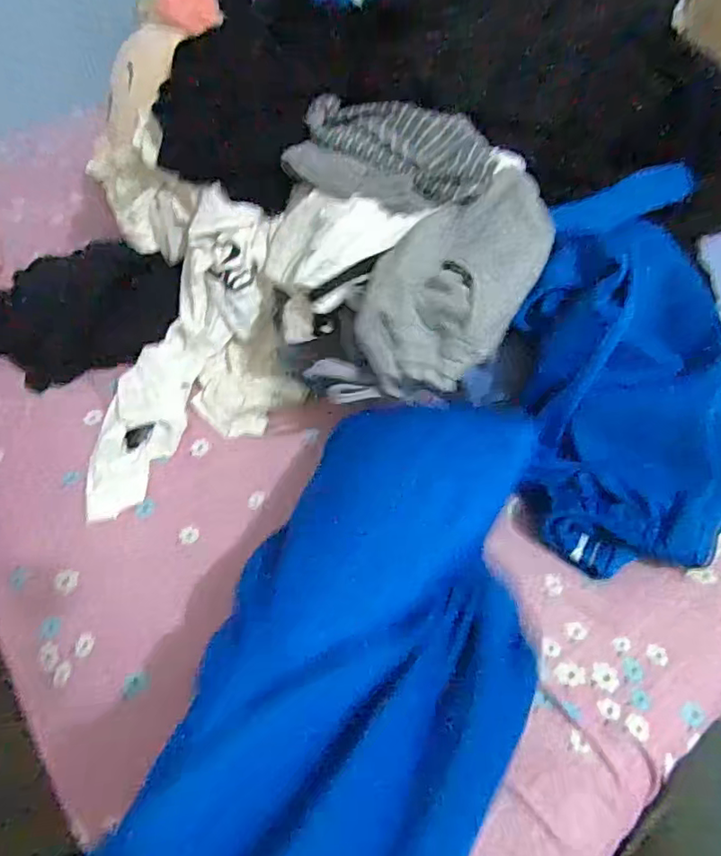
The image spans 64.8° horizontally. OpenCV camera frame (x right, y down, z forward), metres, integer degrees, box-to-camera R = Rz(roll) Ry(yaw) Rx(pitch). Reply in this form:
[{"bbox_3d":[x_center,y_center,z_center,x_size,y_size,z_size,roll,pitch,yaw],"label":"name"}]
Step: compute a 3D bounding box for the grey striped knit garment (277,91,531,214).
[{"bbox_3d":[0.032,-0.303,0.633,0.251,0.056,0.122,25,56,20],"label":"grey striped knit garment"}]

